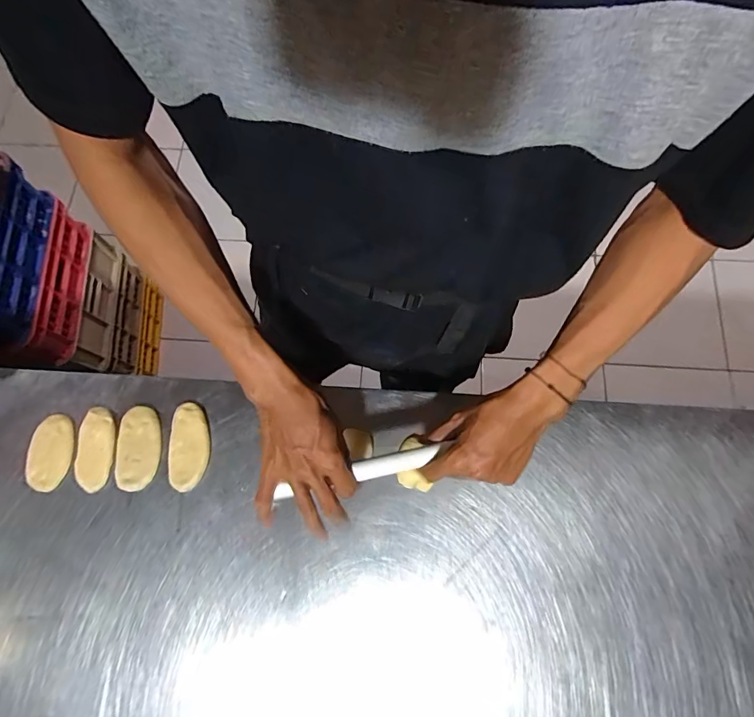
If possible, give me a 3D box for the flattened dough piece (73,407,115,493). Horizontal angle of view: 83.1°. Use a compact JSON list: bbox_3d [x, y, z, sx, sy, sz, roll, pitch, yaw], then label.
[{"bbox_3d":[-0.388,0.123,0.583,0.043,0.016,0.110,-3,74,0],"label":"flattened dough piece"}]

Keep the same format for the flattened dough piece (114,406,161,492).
[{"bbox_3d":[-0.327,0.121,0.580,0.049,0.019,0.109,-5,74,0],"label":"flattened dough piece"}]

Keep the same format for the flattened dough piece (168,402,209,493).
[{"bbox_3d":[-0.260,0.120,0.586,0.052,0.013,0.116,-2,74,1],"label":"flattened dough piece"}]

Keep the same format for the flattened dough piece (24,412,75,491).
[{"bbox_3d":[-0.450,0.129,0.585,0.053,0.018,0.100,3,74,2],"label":"flattened dough piece"}]

